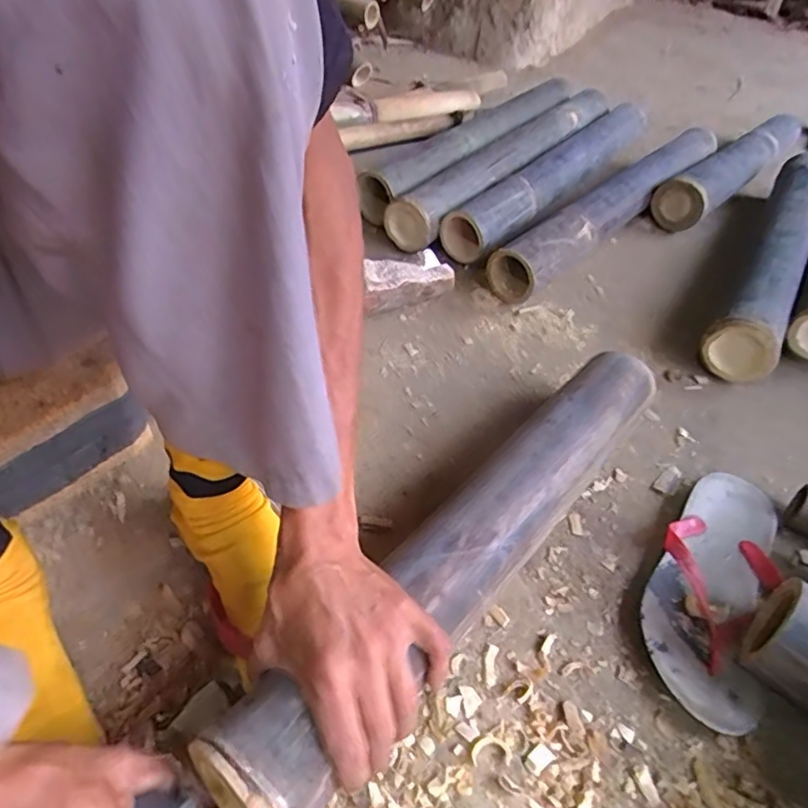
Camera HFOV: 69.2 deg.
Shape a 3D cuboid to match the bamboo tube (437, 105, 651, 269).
[{"bbox_3d":[0.262,-0.396,0.982,0.078,0.063,0.586,31,53,22],"label":"bamboo tube"}]

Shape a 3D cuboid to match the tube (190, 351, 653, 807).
[{"bbox_3d":[0.060,0.098,0.449,0.072,0.059,0.473,32,51,27],"label":"tube"}]

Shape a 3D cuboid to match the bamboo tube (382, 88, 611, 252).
[{"bbox_3d":[0.168,-0.407,0.978,0.076,0.072,0.564,31,53,22],"label":"bamboo tube"}]

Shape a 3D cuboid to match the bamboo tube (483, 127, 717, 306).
[{"bbox_3d":[0.346,-0.323,0.929,0.080,0.078,0.617,35,53,26],"label":"bamboo tube"}]

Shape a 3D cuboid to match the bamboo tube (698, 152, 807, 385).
[{"bbox_3d":[0.542,-0.227,0.842,0.081,0.087,0.590,28,52,20],"label":"bamboo tube"}]

